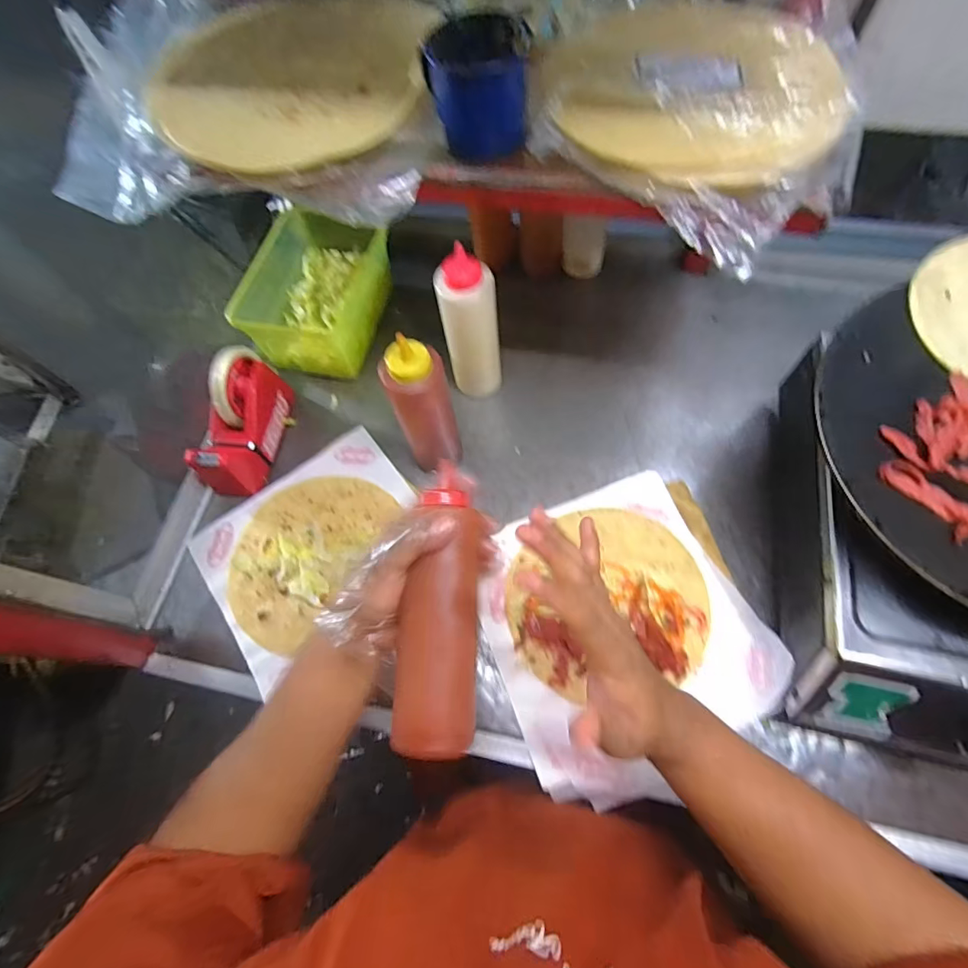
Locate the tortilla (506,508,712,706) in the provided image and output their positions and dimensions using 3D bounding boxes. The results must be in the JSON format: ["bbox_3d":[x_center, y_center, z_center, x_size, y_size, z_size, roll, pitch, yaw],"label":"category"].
[{"bbox_3d":[0.129,0.116,0.511,0.206,0.020,0.187,-9,67,-2],"label":"tortilla"}]

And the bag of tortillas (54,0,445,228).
[{"bbox_3d":[-0.187,-0.364,0.419,0.289,0.067,0.326,-2,66,3],"label":"bag of tortillas"}]

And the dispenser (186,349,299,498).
[{"bbox_3d":[-0.292,-0.076,0.581,0.061,0.098,0.161,18,69,8],"label":"dispenser"}]

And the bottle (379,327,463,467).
[{"bbox_3d":[-0.062,-0.079,0.519,0.061,0.199,0.059,-13,68,-4],"label":"bottle"}]

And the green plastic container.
[{"bbox_3d":[-0.223,-0.271,0.668,0.150,0.089,0.225,14,68,7],"label":"green plastic container"}]

